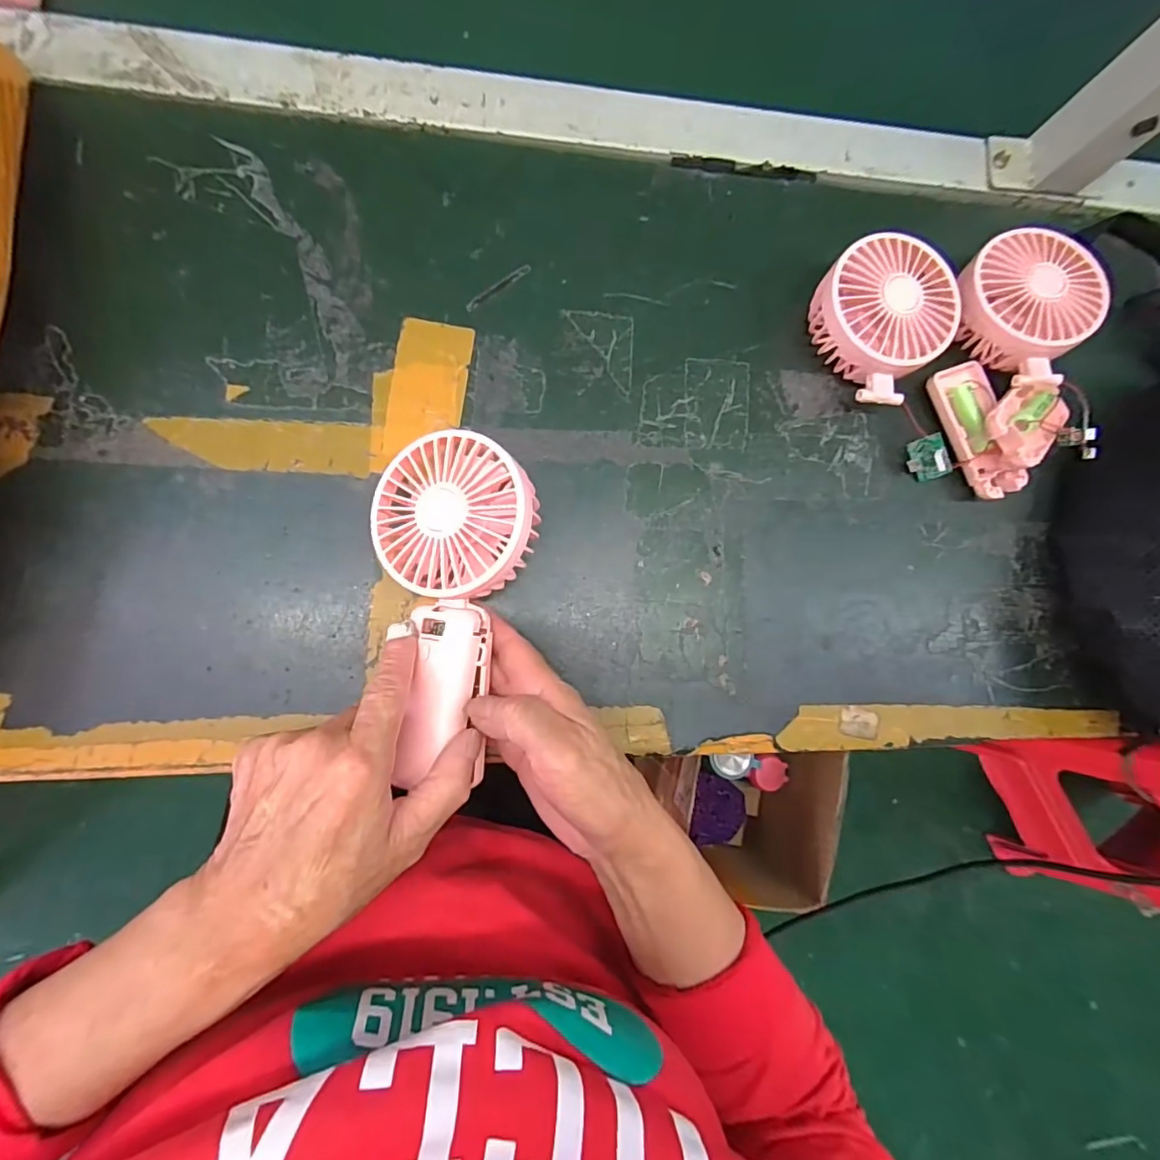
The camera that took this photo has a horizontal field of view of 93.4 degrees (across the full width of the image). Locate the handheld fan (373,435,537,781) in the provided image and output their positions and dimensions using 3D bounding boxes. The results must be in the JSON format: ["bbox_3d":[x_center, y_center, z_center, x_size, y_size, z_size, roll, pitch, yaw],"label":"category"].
[{"bbox_3d":[-0.067,0.006,0.298,0.087,0.040,0.162,2,86,12],"label":"handheld fan"}]

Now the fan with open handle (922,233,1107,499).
[{"bbox_3d":[0.296,-0.146,0.370,0.095,0.045,0.176,7,97,-7],"label":"fan with open handle"}]

